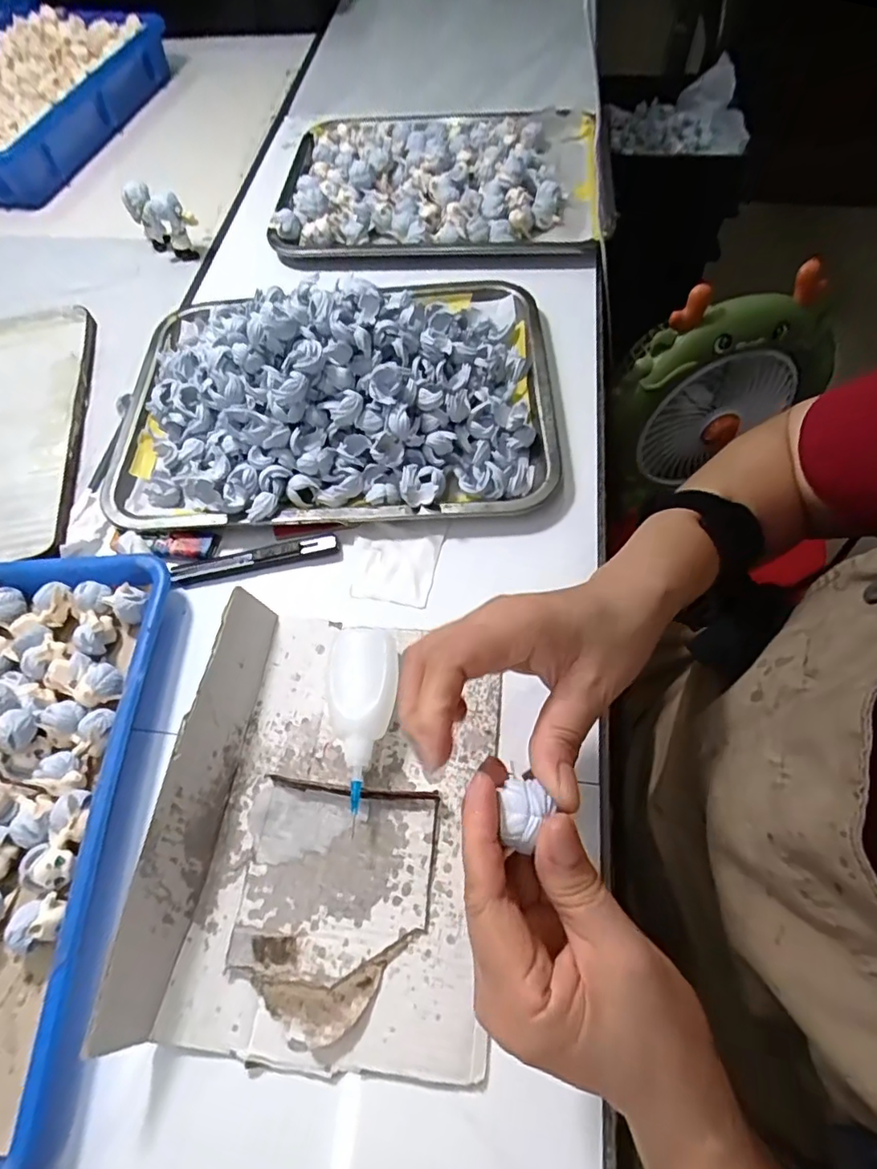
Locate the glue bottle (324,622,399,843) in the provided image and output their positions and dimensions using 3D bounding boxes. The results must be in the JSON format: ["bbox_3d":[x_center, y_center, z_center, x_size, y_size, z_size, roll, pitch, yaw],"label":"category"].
[{"bbox_3d":[-0.045,0.074,0.340,0.041,0.031,0.119,-2,62,1],"label":"glue bottle"}]

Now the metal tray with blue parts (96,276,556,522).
[{"bbox_3d":[-0.085,-0.164,0.445,0.346,0.082,0.235,-1,62,1],"label":"metal tray with blue parts"}]

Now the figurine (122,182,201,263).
[{"bbox_3d":[-0.286,-0.374,0.583,0.075,0.067,0.022,23,65,14],"label":"figurine"}]

